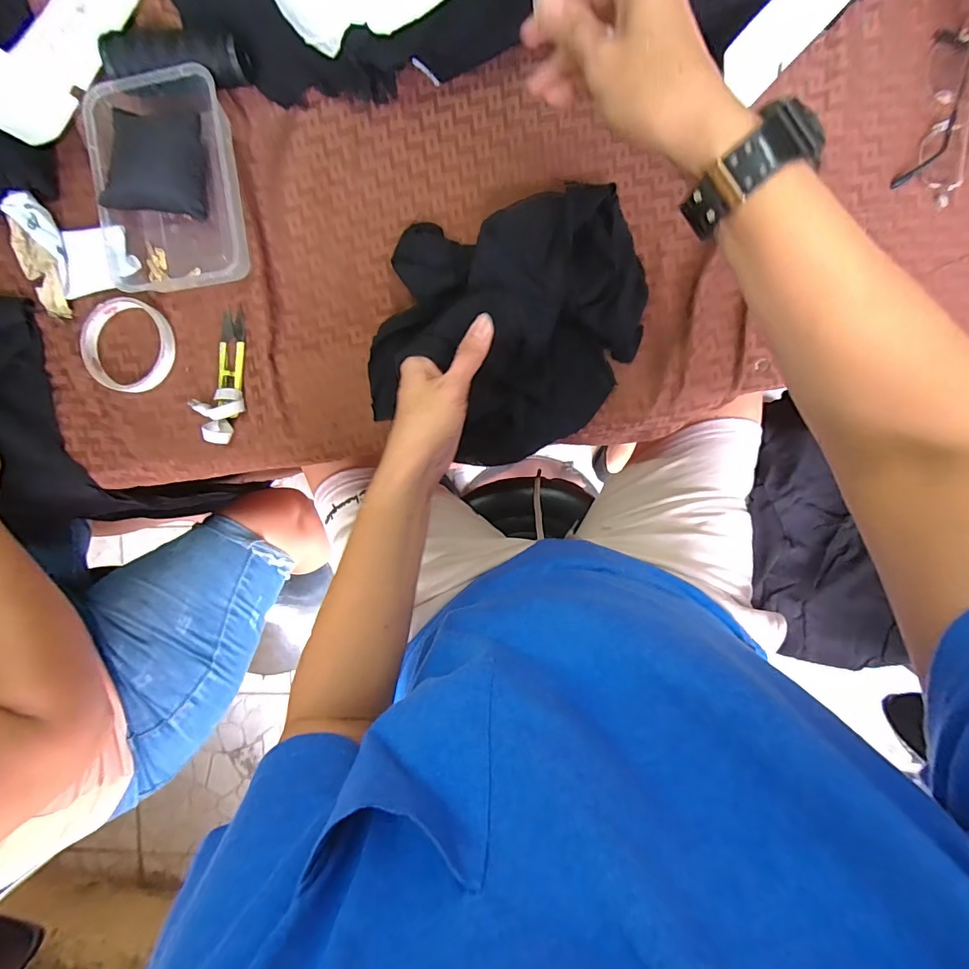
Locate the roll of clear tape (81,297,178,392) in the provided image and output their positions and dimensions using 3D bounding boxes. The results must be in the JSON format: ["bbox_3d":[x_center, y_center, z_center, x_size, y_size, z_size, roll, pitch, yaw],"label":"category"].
[{"bbox_3d":[-0.336,-0.134,0.426,0.084,0.011,0.090,0,92,5],"label":"roll of clear tape"}]

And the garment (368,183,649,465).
[{"bbox_3d":[0.026,-0.133,0.400,0.229,0.077,0.202,-10,91,5],"label":"garment"}]

